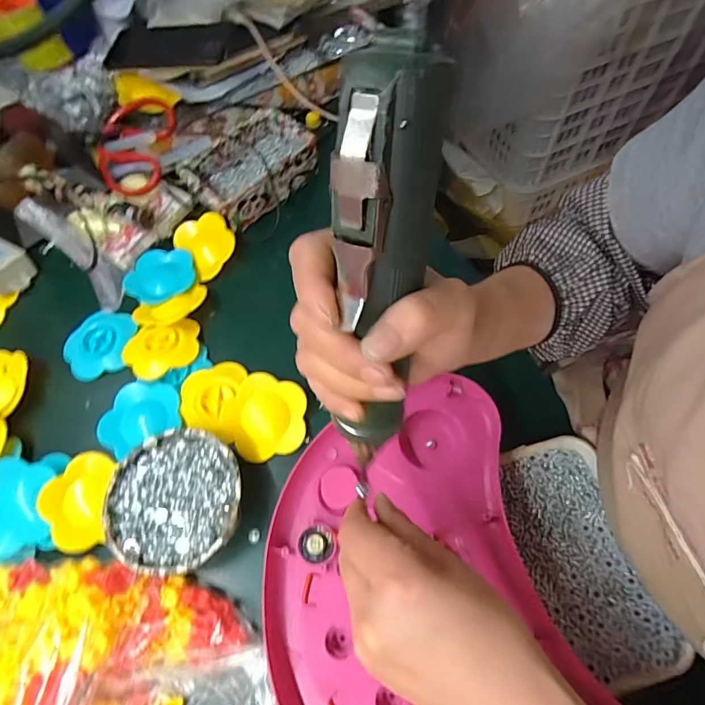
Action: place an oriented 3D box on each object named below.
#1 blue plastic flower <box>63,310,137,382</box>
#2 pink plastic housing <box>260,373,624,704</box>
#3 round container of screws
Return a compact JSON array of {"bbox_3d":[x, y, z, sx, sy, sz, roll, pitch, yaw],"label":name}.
[{"bbox_3d":[-0.276,-0.009,0.491,0.068,0.014,0.077,5,64,9],"label":"blue plastic flower"},{"bbox_3d":[0.050,0.198,0.326,0.217,0.047,0.303,-13,64,-9],"label":"pink plastic housing"},{"bbox_3d":[-0.151,0.126,0.387,0.111,0.033,0.110,-3,63,5],"label":"round container of screws"}]

